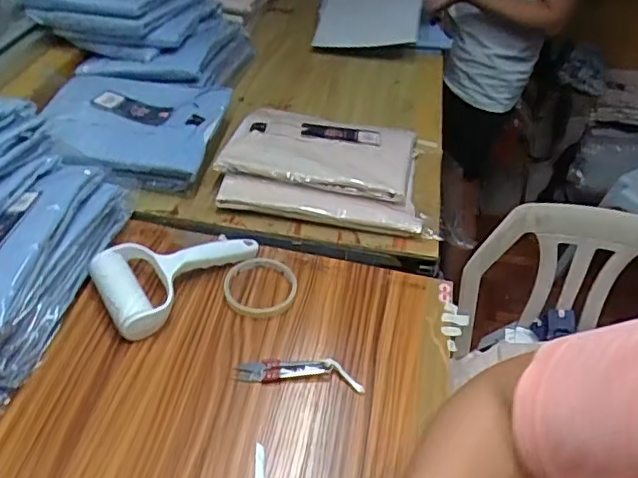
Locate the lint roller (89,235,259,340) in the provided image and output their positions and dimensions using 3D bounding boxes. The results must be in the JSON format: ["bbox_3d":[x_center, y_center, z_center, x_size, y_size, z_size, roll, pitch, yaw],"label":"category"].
[{"bbox_3d":[-0.160,0.035,0.667,0.191,0.040,0.113,-26,51,-29],"label":"lint roller"}]

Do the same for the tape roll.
[{"bbox_3d":[-0.069,0.055,0.674,0.082,0.018,0.086,3,43,-3],"label":"tape roll"}]

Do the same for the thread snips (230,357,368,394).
[{"bbox_3d":[-0.021,0.138,0.594,0.133,0.011,0.031,6,43,1],"label":"thread snips"}]

